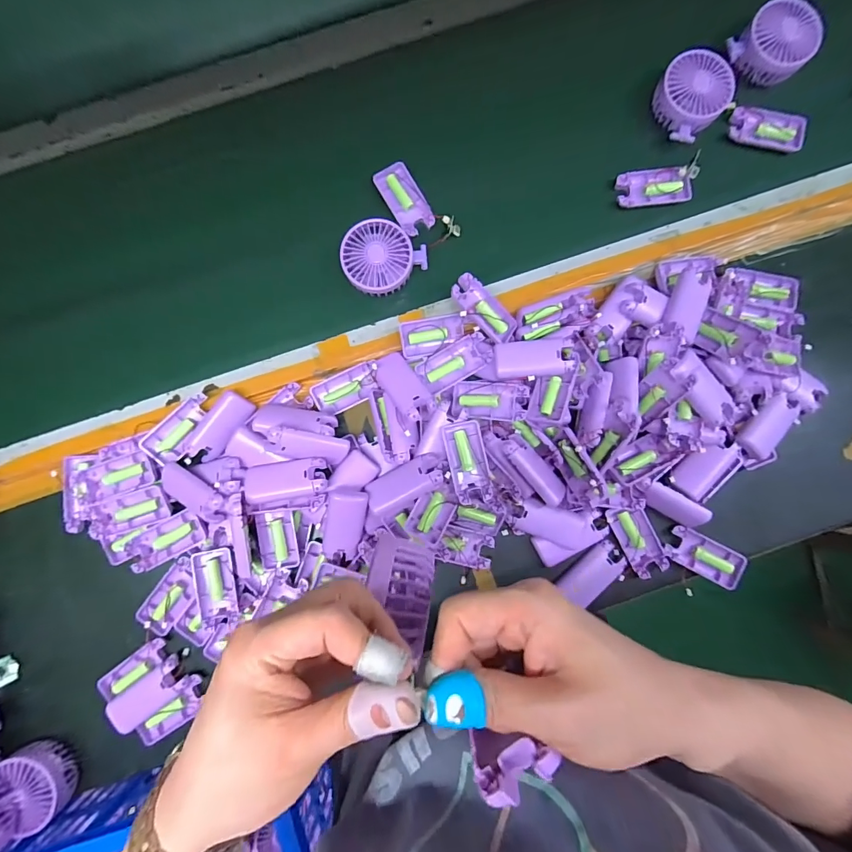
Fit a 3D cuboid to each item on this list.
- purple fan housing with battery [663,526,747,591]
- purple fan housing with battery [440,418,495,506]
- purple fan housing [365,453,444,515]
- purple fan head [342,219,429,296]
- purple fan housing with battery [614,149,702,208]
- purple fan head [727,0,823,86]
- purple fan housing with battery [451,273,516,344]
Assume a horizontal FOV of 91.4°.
[{"bbox_3d":[0.352,0.166,0.524,0.093,0.015,0.047,27,88,1],"label":"purple fan housing with battery"},{"bbox_3d":[0.051,0.043,0.503,0.044,0.020,0.097,-12,88,-1],"label":"purple fan housing with battery"},{"bbox_3d":[-0.025,0.068,0.496,0.095,0.024,0.041,-27,88,-1],"label":"purple fan housing"},{"bbox_3d":[-0.059,-0.213,0.527,0.093,0.029,0.089,0,88,0],"label":"purple fan head"},{"bbox_3d":[0.304,-0.316,0.541,0.102,0.017,0.046,-11,88,-1],"label":"purple fan housing with battery"},{"bbox_3d":[0.453,-0.495,0.538,0.080,0.042,0.087,0,88,0],"label":"purple fan head"},{"bbox_3d":[0.073,-0.146,0.519,0.094,0.019,0.043,42,88,-13],"label":"purple fan housing with battery"}]

